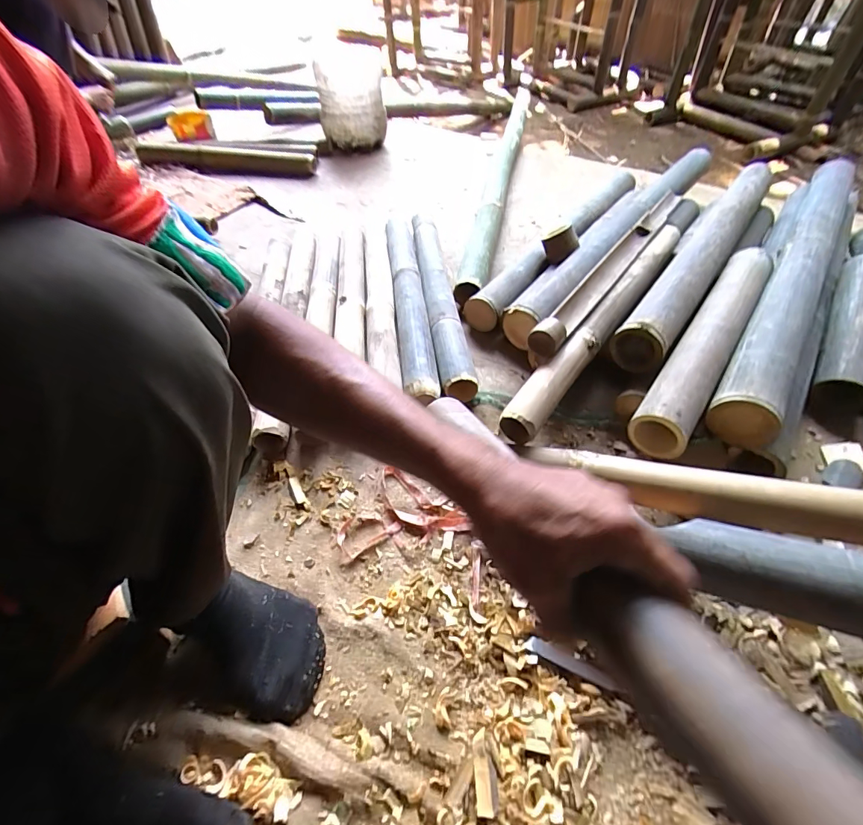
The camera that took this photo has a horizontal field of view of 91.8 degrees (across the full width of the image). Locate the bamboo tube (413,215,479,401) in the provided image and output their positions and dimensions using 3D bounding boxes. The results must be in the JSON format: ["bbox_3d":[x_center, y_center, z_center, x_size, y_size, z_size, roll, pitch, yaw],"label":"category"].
[{"bbox_3d":[0.013,-0.257,0.904,0.064,0.057,0.618,-7,50,-3],"label":"bamboo tube"}]

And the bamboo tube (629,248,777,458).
[{"bbox_3d":[0.449,-0.123,0.674,0.072,0.074,0.509,29,57,25],"label":"bamboo tube"}]

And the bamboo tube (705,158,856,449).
[{"bbox_3d":[0.683,-0.265,0.779,0.087,0.098,0.919,29,57,25],"label":"bamboo tube"}]

